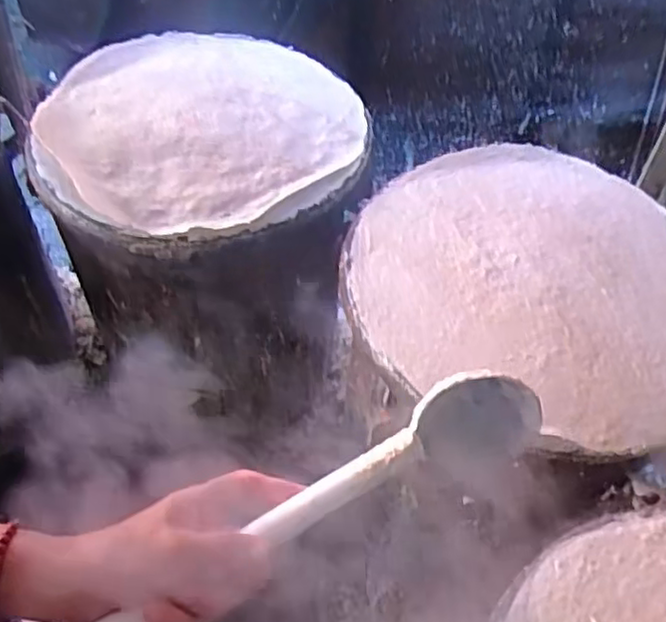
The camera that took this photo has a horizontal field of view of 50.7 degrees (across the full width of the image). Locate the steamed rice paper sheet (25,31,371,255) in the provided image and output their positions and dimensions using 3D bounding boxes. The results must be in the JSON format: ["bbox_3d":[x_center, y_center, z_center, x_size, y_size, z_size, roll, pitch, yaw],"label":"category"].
[{"bbox_3d":[-0.150,-0.219,0.811,0.363,0.030,0.363,-8,53,-10],"label":"steamed rice paper sheet"}]

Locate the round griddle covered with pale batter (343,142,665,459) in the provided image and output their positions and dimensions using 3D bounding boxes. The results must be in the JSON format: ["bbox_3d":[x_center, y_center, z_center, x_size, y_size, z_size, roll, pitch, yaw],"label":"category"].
[{"bbox_3d":[0.213,-0.045,0.706,0.366,0.031,0.361,24,55,14],"label":"round griddle covered with pale batter"}]

